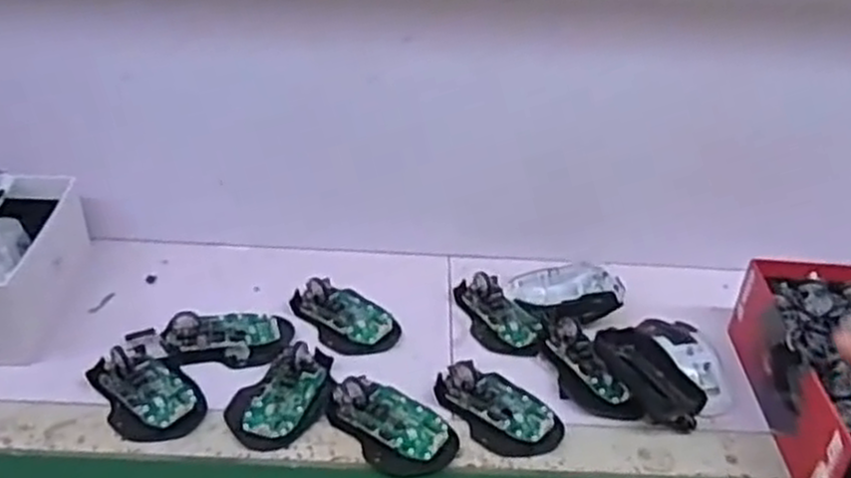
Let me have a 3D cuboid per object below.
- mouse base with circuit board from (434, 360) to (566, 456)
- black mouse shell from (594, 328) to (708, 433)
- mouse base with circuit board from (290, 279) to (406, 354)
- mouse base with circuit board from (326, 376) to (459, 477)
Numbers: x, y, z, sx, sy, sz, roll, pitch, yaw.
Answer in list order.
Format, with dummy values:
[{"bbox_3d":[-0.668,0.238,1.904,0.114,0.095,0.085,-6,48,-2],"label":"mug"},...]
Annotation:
[{"bbox_3d":[0.064,0.143,0.666,0.067,0.024,0.107,-24,42,-35],"label":"mouse base with circuit board"},{"bbox_3d":[0.197,0.122,0.690,0.047,0.033,0.107,-12,36,-22],"label":"black mouse shell"},{"bbox_3d":[-0.078,0.072,0.758,0.070,0.021,0.107,-26,43,-37],"label":"mouse base with circuit board"},{"bbox_3d":[-0.031,0.150,0.645,0.112,0.032,0.066,29,41,33],"label":"mouse base with circuit board"}]

